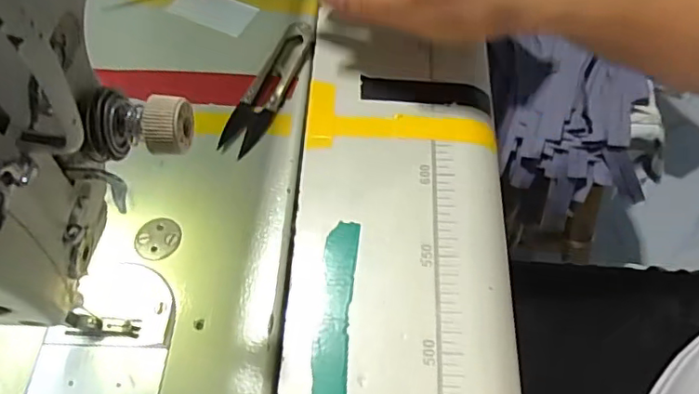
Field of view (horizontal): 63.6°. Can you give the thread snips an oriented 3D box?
[{"bbox_3d":[-0.049,-0.070,0.350,0.026,0.007,0.103,17,61,13],"label":"thread snips"}]

